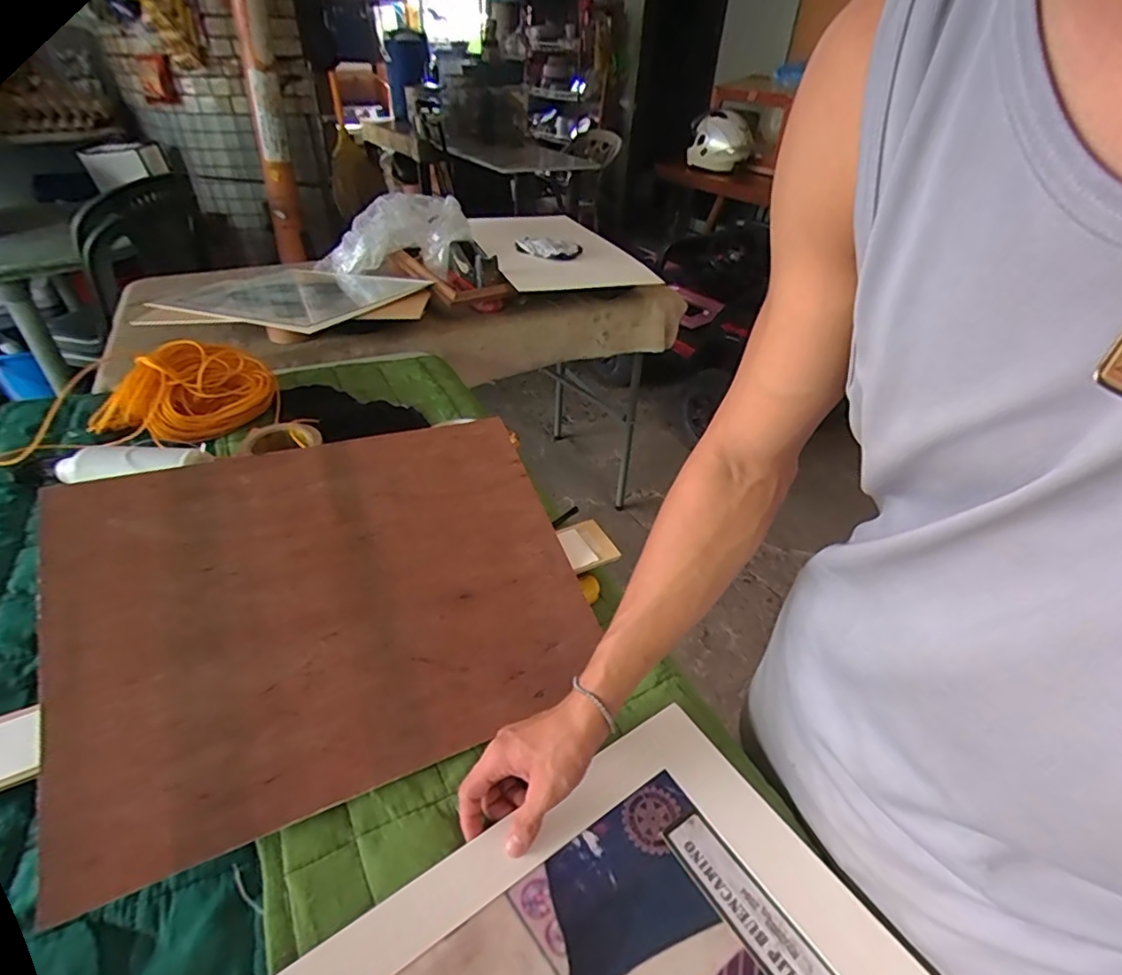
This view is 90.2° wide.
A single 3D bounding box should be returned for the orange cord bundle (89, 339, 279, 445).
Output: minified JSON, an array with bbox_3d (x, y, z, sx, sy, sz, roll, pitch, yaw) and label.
[{"bbox_3d":[-0.554,-0.147,0.822,0.238,0.084,0.136,-27,46,-34],"label":"orange cord bundle"}]

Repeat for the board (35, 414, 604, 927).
[{"bbox_3d":[-0.208,0.097,0.534,0.445,0.013,0.350,-12,62,-25],"label":"board"}]

